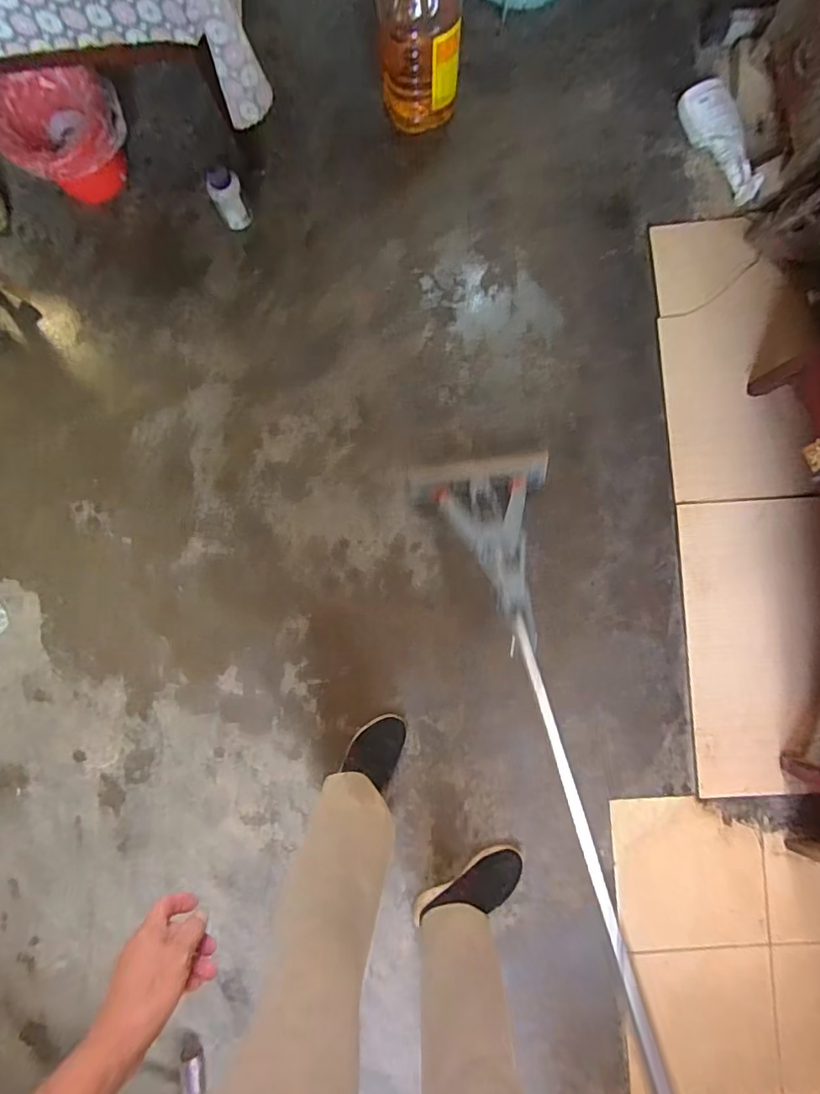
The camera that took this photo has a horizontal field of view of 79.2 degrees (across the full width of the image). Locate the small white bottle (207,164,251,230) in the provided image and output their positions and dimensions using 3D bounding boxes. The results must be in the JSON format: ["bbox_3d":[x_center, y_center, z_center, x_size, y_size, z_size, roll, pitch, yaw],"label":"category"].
[{"bbox_3d":[-0.379,-0.729,1.042,0.067,0.111,0.057,-19,87,1],"label":"small white bottle"}]

